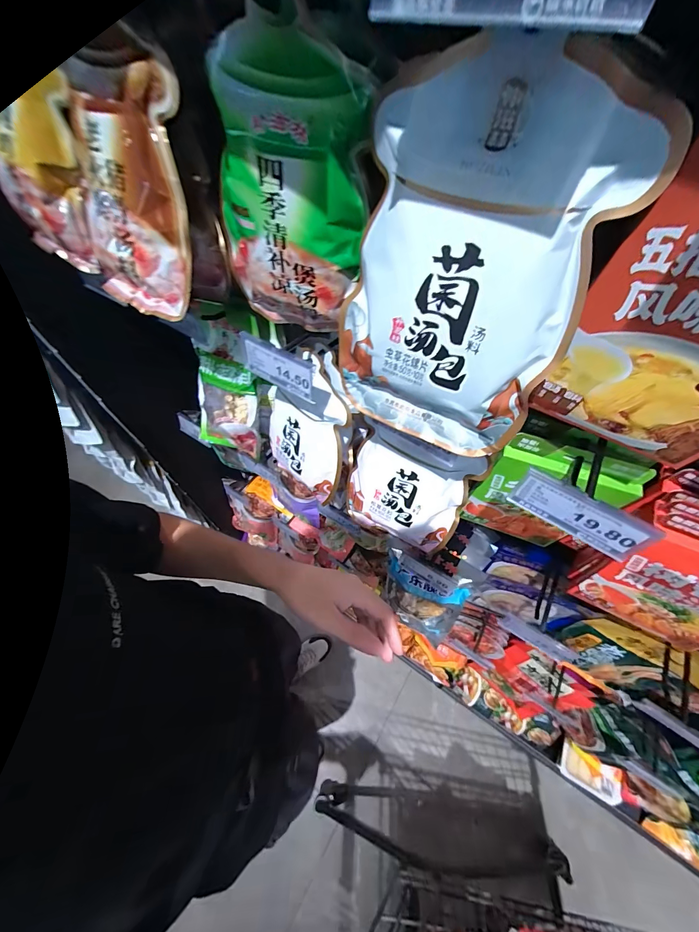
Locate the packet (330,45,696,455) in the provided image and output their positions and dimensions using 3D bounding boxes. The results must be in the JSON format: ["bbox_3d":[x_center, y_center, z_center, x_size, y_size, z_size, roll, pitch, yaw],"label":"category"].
[{"bbox_3d":[0.067,-0.113,0.230,0.159,0.222,0.022,27,45,17],"label":"packet"}]

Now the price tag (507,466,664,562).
[{"bbox_3d":[0.189,0.040,0.273,0.098,0.043,0.012,33,64,18],"label":"price tag"}]

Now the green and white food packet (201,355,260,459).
[{"bbox_3d":[-0.206,-0.091,0.538,0.133,0.173,0.047,24,31,11],"label":"green and white food packet"}]

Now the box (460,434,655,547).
[{"bbox_3d":[0.237,0.042,0.419,0.141,0.199,0.025,14,60,8],"label":"box"}]

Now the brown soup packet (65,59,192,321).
[{"bbox_3d":[-0.200,-0.240,0.302,0.112,0.178,0.035,22,35,7],"label":"brown soup packet"}]

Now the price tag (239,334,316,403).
[{"bbox_3d":[-0.080,-0.109,0.366,0.096,0.048,0.006,27,52,17],"label":"price tag"}]

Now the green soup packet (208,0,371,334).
[{"bbox_3d":[-0.057,-0.216,0.287,0.137,0.210,0.036,24,62,14],"label":"green soup packet"}]

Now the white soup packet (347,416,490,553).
[{"bbox_3d":[0.073,0.035,0.450,0.158,0.170,0.068,24,62,14],"label":"white soup packet"}]

